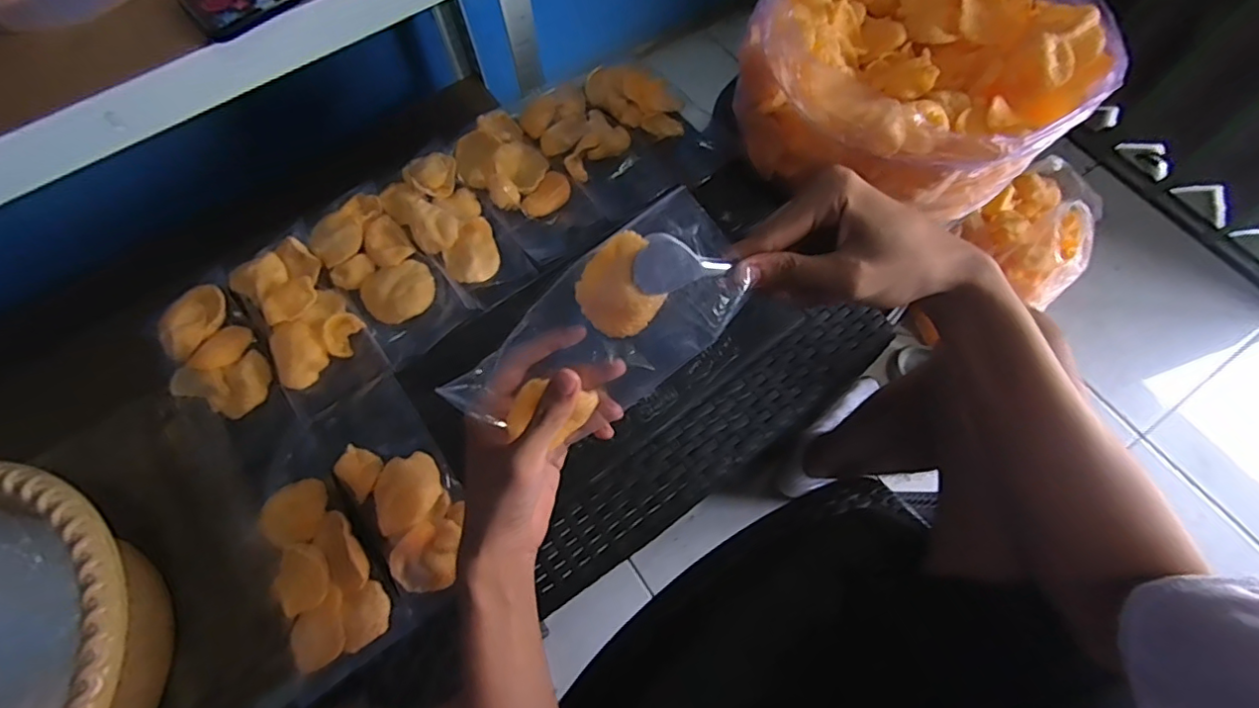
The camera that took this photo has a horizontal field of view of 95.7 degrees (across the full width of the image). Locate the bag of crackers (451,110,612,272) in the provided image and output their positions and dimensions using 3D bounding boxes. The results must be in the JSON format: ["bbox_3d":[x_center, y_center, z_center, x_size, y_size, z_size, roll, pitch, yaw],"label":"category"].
[{"bbox_3d":[-0.106,-0.170,0.576,0.084,0.027,0.175,-37,72,-13],"label":"bag of crackers"}]

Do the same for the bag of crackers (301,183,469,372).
[{"bbox_3d":[-0.240,-0.081,0.553,0.081,0.025,0.185,-36,72,-13],"label":"bag of crackers"}]

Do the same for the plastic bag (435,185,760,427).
[{"bbox_3d":[-0.014,-0.010,0.340,0.178,0.087,0.029,-38,24,20],"label":"plastic bag"}]

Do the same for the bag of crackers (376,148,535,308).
[{"bbox_3d":[-0.175,-0.124,0.567,0.082,0.032,0.181,-34,71,-12],"label":"bag of crackers"}]

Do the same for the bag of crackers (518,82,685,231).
[{"bbox_3d":[-0.035,-0.214,0.584,0.082,0.025,0.185,-35,72,-13],"label":"bag of crackers"}]

